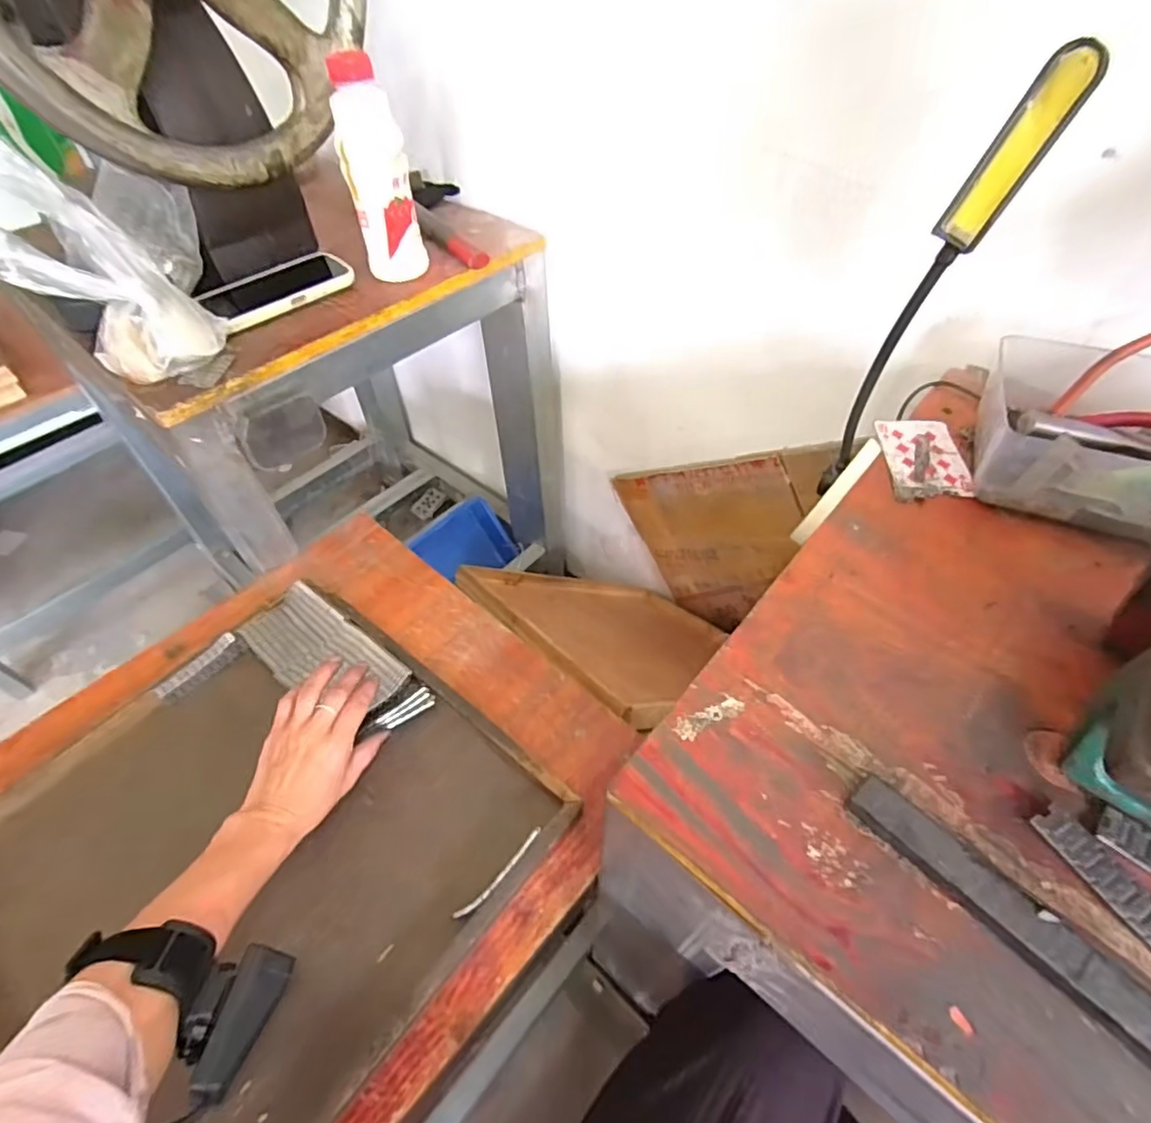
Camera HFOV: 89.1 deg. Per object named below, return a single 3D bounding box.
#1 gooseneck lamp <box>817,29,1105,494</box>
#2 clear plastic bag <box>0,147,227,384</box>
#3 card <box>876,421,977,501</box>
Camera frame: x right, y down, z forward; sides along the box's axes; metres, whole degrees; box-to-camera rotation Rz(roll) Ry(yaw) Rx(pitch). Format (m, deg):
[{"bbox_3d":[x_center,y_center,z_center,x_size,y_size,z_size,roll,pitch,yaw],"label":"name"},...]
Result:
[{"bbox_3d":[0.211,-0.138,0.360,0.041,0.275,0.038,23,54,19],"label":"gooseneck lamp"},{"bbox_3d":[-0.409,-0.251,0.506,0.131,0.161,0.118,-29,56,-21],"label":"clear plastic bag"},{"bbox_3d":[0.268,-0.081,0.451,0.058,0.004,0.095,6,51,6],"label":"card"}]

